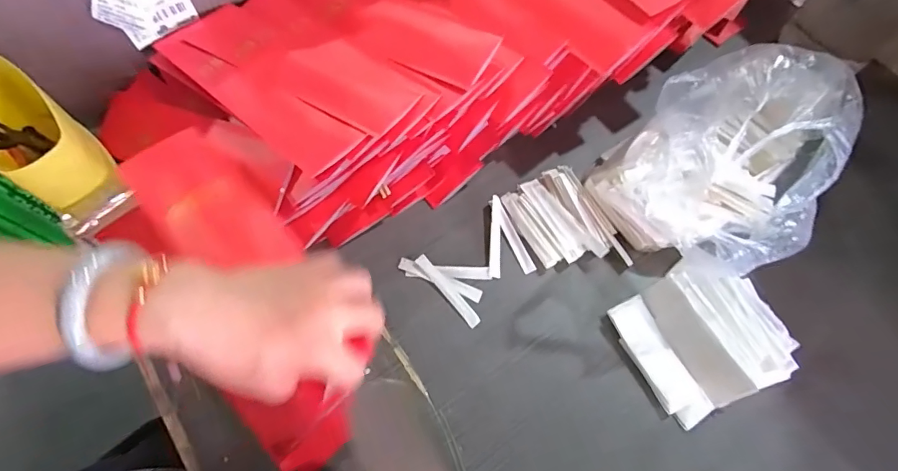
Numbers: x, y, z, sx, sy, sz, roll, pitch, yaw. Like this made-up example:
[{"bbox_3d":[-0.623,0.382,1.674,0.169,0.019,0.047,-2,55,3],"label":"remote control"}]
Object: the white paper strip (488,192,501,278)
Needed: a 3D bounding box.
[{"bbox_3d":[0.051,0.001,0.506,0.012,0.013,0.091,4,64,-1],"label":"white paper strip"}]

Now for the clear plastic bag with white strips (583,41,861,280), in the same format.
[{"bbox_3d":[0.298,-0.081,0.499,0.253,0.140,0.178,-39,72,-19],"label":"clear plastic bag with white strips"}]

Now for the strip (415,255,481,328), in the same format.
[{"bbox_3d":[-0.001,0.057,0.484,0.014,0.004,0.091,-39,75,-15],"label":"strip"}]

